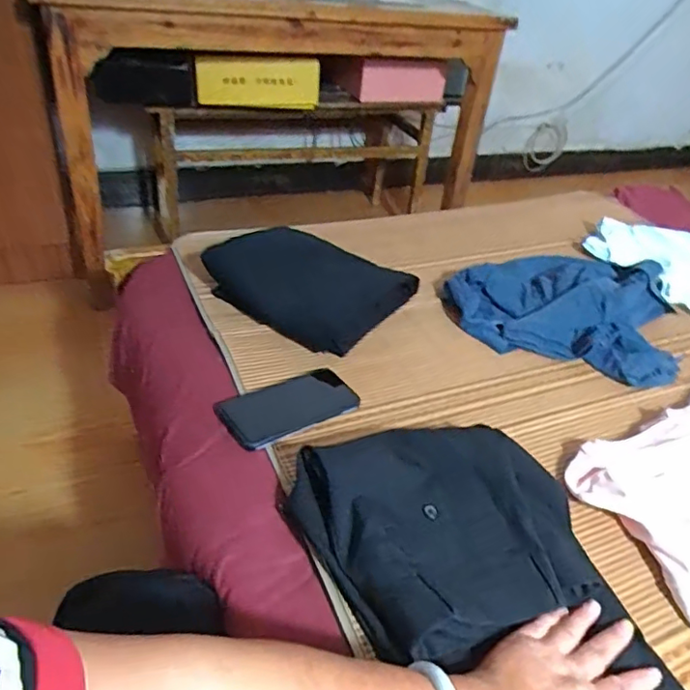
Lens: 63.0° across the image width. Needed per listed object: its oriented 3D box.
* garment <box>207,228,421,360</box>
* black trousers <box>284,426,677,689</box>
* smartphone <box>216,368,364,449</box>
[{"bbox_3d":[-0.062,-0.105,0.876,0.282,0.063,0.215,27,42,23],"label":"garment"},{"bbox_3d":[0.222,0.345,0.361,0.236,0.034,0.780,-14,46,-25],"label":"black trousers"},{"bbox_3d":[-0.066,0.074,0.691,0.176,0.015,0.088,-15,42,-39],"label":"smartphone"}]

